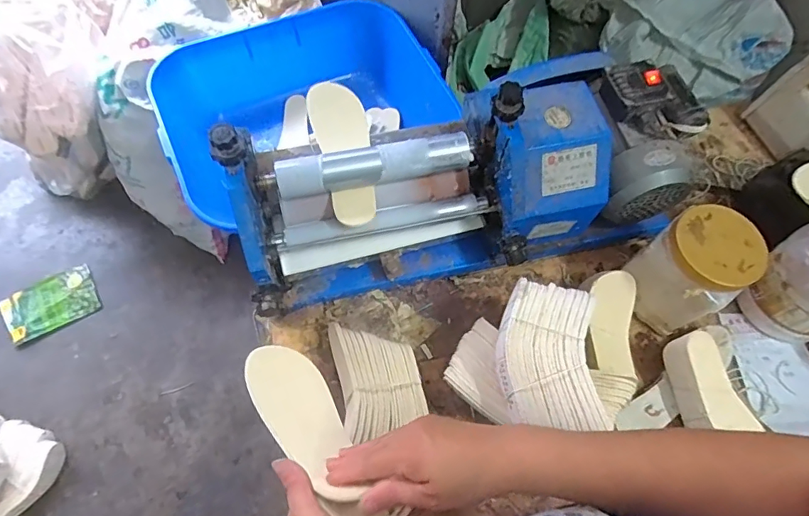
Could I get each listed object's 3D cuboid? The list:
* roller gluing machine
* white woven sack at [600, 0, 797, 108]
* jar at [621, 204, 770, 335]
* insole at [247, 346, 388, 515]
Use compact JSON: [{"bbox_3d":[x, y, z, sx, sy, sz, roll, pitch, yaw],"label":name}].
[{"bbox_3d":[0.090,-0.129,0.682,0.623,0.221,0.267,-13,65,-7],"label":"roller gluing machine"},{"bbox_3d":[0.764,-0.592,1.276,0.424,0.166,0.243,42,70,17],"label":"white woven sack"},{"bbox_3d":[0.397,0.016,0.672,0.103,0.163,0.116,-36,70,-17],"label":"jar"},{"bbox_3d":[-0.087,0.170,0.454,0.065,0.050,0.213,-31,47,-15],"label":"insole"}]

